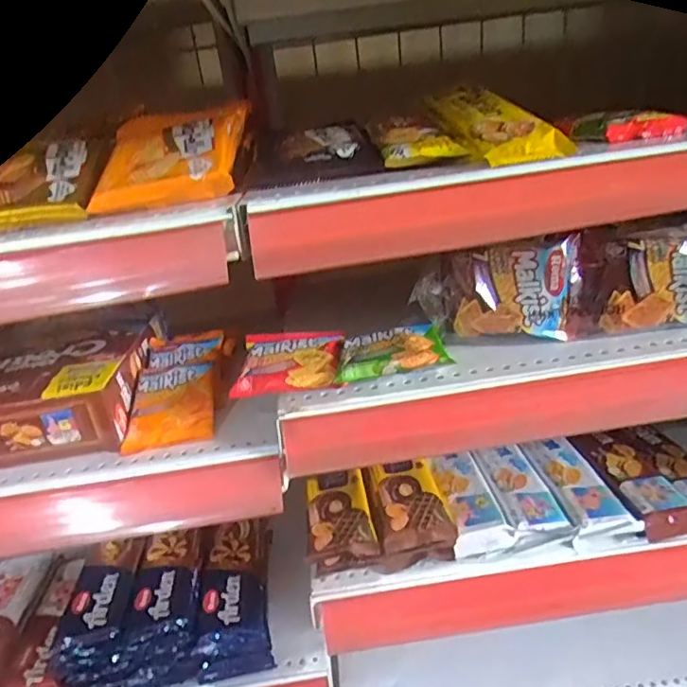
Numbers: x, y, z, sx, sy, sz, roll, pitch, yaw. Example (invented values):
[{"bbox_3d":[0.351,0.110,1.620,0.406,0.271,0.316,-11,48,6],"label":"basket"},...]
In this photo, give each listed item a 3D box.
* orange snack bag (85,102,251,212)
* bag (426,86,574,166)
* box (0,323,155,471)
[{"bbox_3d":[-0.130,-0.147,0.432,0.102,0.035,0.144,-9,47,-1],"label":"orange snack bag"},{"bbox_3d":[0.112,-0.172,0.420,0.064,0.045,0.184,-7,23,3],"label":"bag"},{"bbox_3d":[-0.259,0.041,0.477,0.159,0.054,0.151,-9,23,-2],"label":"box"}]

